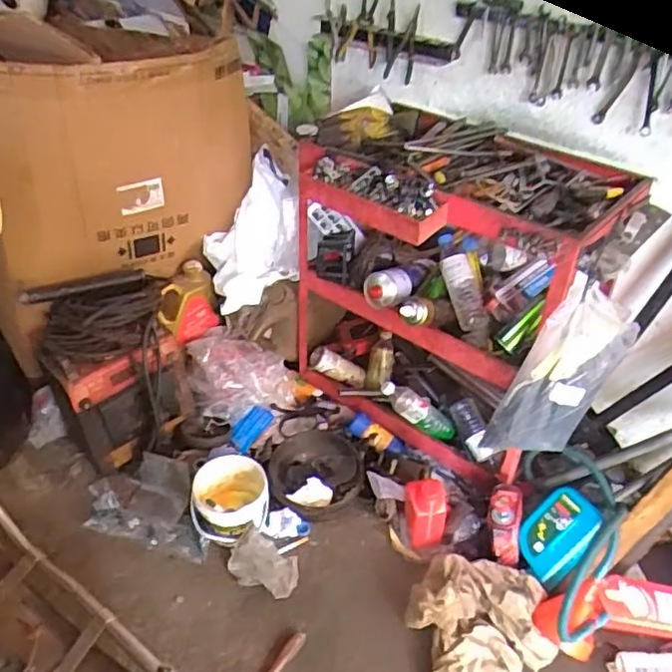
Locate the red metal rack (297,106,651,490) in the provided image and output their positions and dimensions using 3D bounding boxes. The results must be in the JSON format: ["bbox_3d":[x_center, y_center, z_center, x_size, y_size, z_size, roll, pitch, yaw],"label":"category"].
[{"bbox_3d":[0.233,-0.096,1.535,0.671,0.685,0.462,31,48,32],"label":"red metal rack"}]

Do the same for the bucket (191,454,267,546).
[{"bbox_3d":[-0.248,0.376,1.493,0.173,0.128,0.162,1,39,0],"label":"bucket"}]

